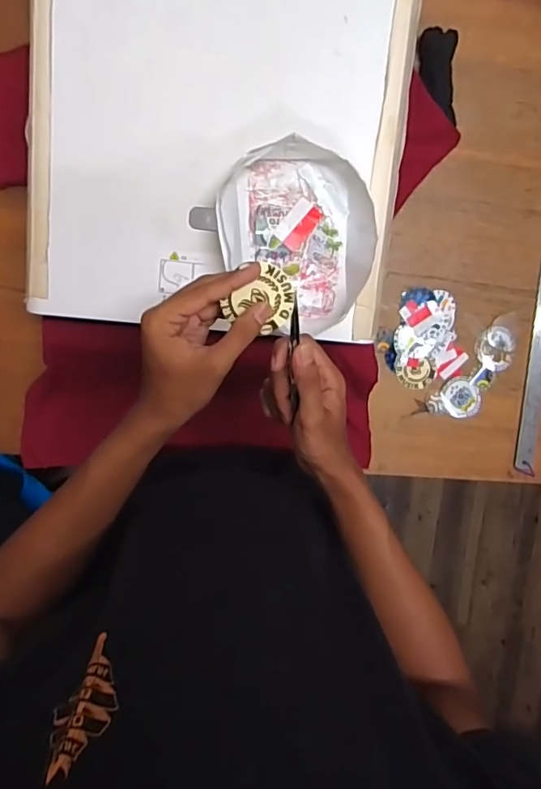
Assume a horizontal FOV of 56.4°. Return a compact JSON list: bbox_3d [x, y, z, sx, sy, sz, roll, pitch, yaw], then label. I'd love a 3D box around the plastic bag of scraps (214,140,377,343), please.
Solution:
[{"bbox_3d":[0.032,-0.165,0.540,0.166,0.045,0.188,-11,99,-3],"label":"plastic bag of scraps"}]

